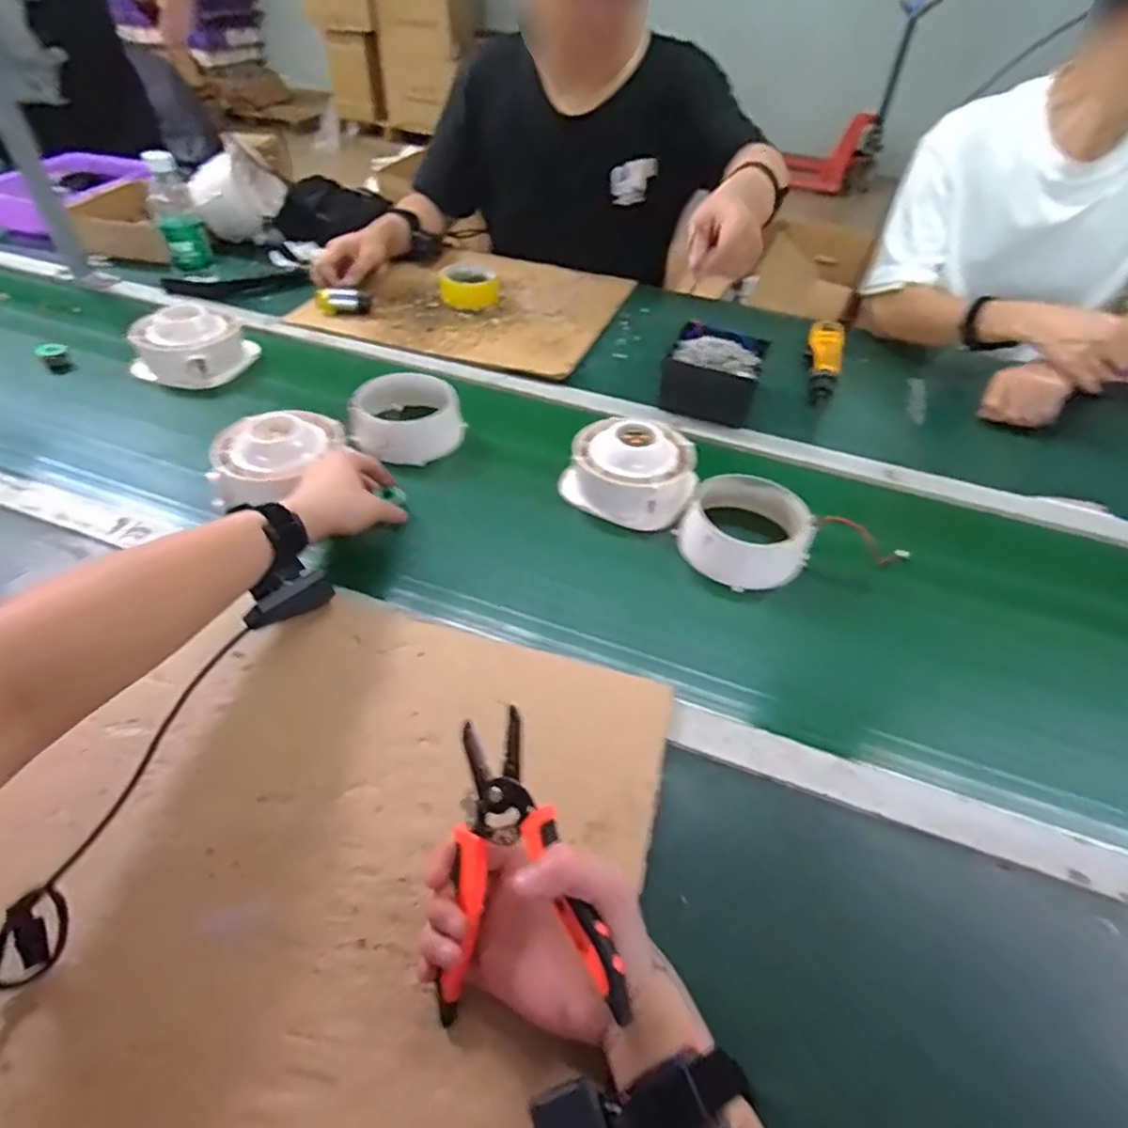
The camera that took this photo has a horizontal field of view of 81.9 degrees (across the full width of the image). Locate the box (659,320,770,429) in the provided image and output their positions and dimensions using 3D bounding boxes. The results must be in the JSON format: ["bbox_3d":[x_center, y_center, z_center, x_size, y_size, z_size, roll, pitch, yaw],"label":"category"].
[{"bbox_3d":[0.200,-0.259,0.877,0.126,0.069,0.125,17,47,12],"label":"box"}]

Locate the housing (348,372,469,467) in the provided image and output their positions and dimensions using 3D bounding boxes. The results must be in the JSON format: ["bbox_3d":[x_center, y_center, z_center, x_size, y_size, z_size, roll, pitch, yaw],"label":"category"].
[{"bbox_3d":[-0.188,-0.174,0.777,0.127,0.054,0.107,-13,48,-16],"label":"housing"}]

